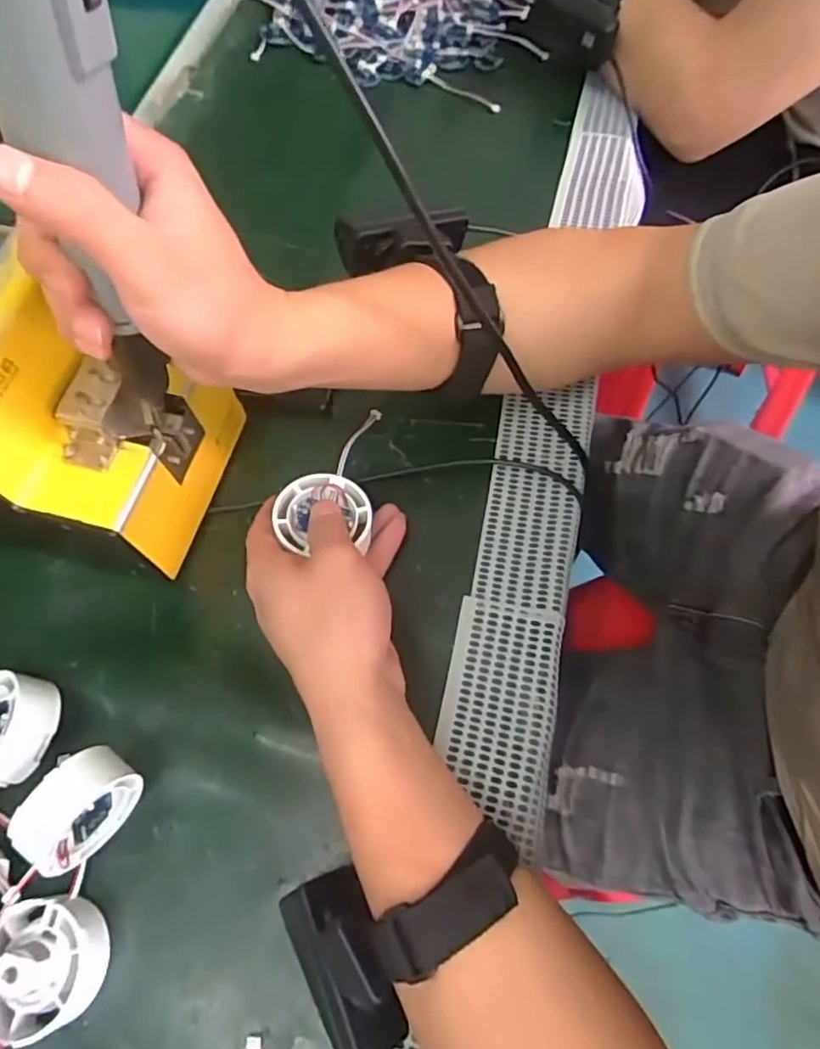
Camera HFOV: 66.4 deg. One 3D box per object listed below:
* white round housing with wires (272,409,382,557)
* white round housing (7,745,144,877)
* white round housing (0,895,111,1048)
[{"bbox_3d":[-0.047,-0.031,0.374,0.051,0.029,0.104,-1,65,3],"label":"white round housing with wires"},{"bbox_3d":[-0.159,0.137,0.305,0.026,0.048,0.053,29,70,16],"label":"white round housing"},{"bbox_3d":[-0.166,0.202,0.287,0.046,0.031,0.052,-9,64,-1],"label":"white round housing"}]

